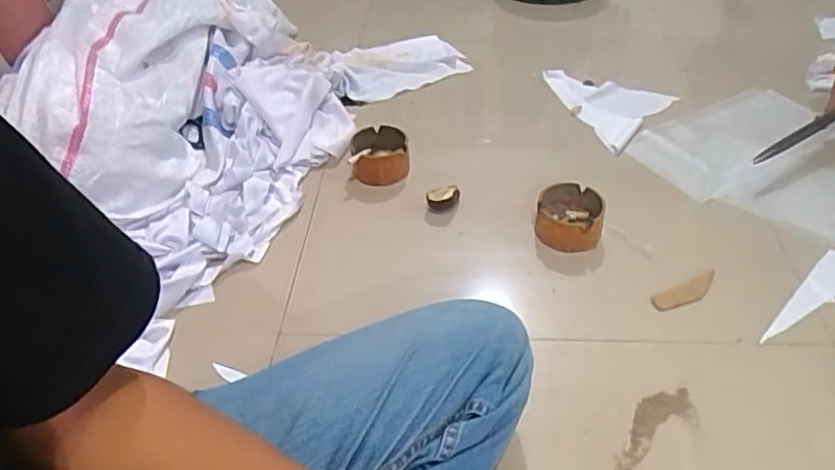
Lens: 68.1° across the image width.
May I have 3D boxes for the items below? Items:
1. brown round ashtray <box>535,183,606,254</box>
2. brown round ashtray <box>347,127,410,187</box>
[{"bbox_3d":[0.193,-0.023,0.784,0.081,0.042,0.083,9,43,11],"label":"brown round ashtray"},{"bbox_3d":[-0.055,-0.113,0.897,0.084,0.050,0.081,-1,42,1],"label":"brown round ashtray"}]

